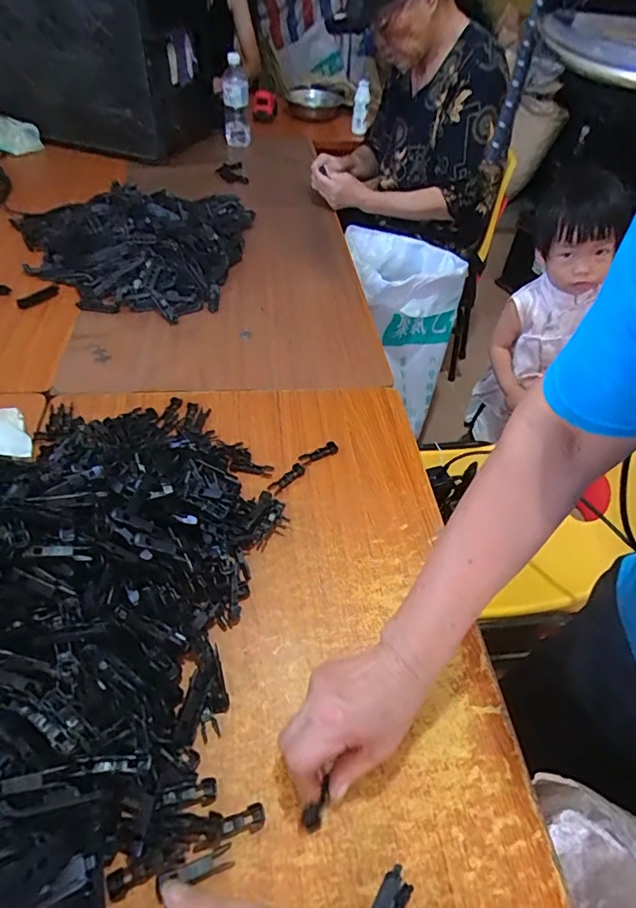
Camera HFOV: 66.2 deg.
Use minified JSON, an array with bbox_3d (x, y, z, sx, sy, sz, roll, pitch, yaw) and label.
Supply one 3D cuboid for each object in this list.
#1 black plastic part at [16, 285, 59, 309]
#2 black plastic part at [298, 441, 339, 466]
[{"bbox_3d":[-0.474,-0.265,0.829,0.017,0.017,0.072,31,53,21],"label":"black plastic part"},{"bbox_3d":[0.001,-0.001,0.642,0.057,0.006,0.018,-21,54,-22],"label":"black plastic part"}]

